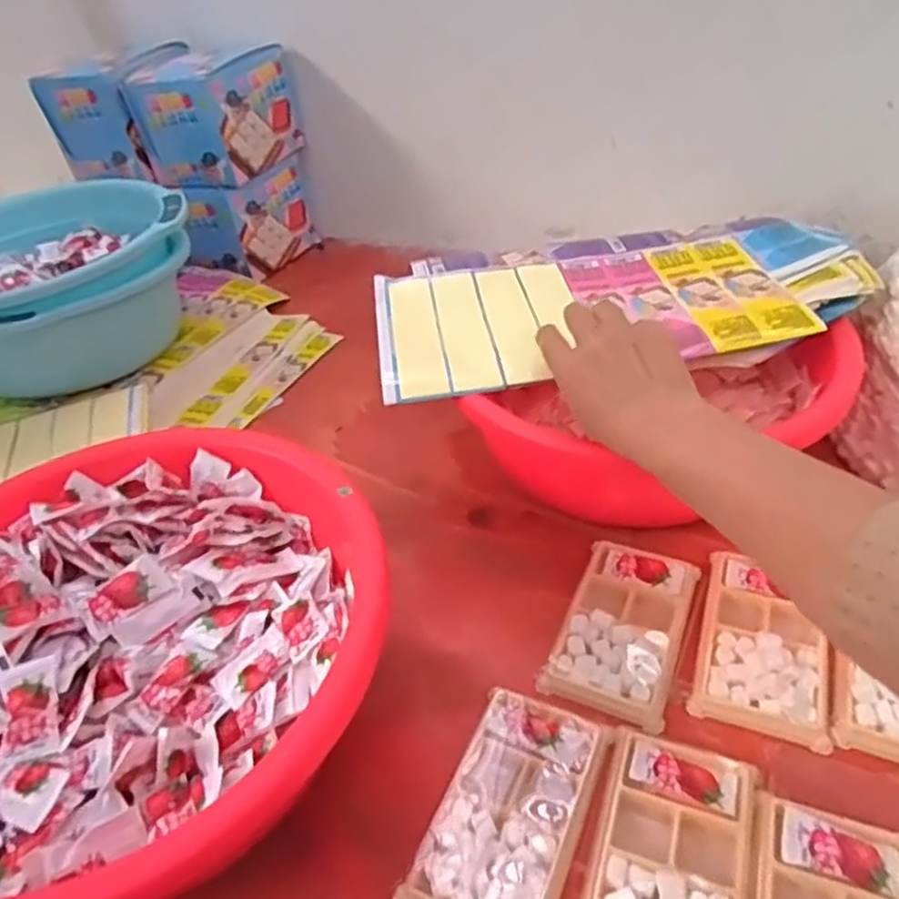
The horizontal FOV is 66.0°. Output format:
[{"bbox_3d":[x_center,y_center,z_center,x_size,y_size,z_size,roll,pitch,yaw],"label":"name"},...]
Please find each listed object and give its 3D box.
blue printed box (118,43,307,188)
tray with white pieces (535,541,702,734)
[{"bbox_3d":[-0.309,-0.450,0.924,0.138,0.133,0.164,13,43,23],"label":"blue printed box"},{"bbox_3d":[0.122,0.121,0.482,0.078,0.015,0.133,14,47,22],"label":"tray with white pieces"}]

